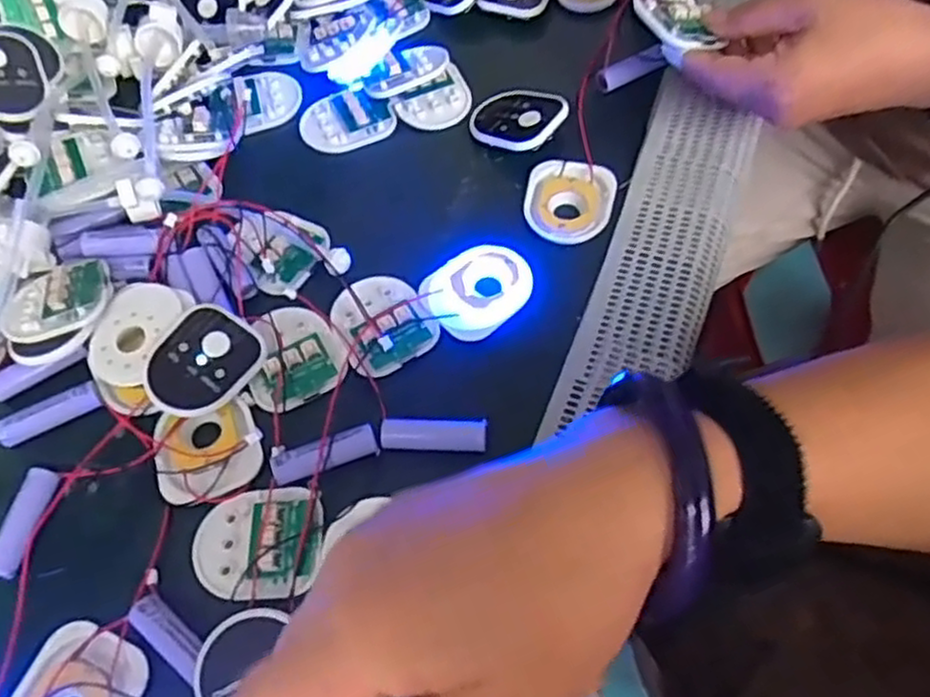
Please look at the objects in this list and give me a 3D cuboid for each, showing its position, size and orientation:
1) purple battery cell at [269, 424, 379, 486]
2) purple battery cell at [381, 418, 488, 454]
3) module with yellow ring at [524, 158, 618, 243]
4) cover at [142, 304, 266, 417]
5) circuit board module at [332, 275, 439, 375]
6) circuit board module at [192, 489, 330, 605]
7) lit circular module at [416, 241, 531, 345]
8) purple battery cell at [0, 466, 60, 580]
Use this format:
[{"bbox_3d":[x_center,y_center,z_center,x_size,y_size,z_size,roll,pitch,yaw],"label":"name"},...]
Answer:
[{"bbox_3d":[-0.066,0.051,0.350,0.049,0.011,0.015,-20,60,-5],"label":"purple battery cell"},{"bbox_3d":[-0.014,0.043,0.355,0.049,0.012,0.015,-1,60,6],"label":"purple battery cell"},{"bbox_3d":[0.060,-0.085,0.422,0.050,0.005,0.057,7,61,11],"label":"module with yellow ring"},{"bbox_3d":[-0.133,0.005,0.375,0.057,0.012,0.050,-41,67,-18],"label":"cover"},{"bbox_3d":[-0.043,-0.016,0.386,0.047,0.010,0.056,-27,61,-9],"label":"circuit board module"},{"bbox_3d":[-0.093,0.087,0.330,0.059,0.010,0.050,-2,60,6],"label":"circuit board module"},{"bbox_3d":[0.008,-0.032,0.394,0.057,0.008,0.046,-39,63,-15],"label":"lit circular module"},{"bbox_3d":[-0.206,0.081,0.346,0.014,0.014,0.051,6,61,10],"label":"purple battery cell"}]

